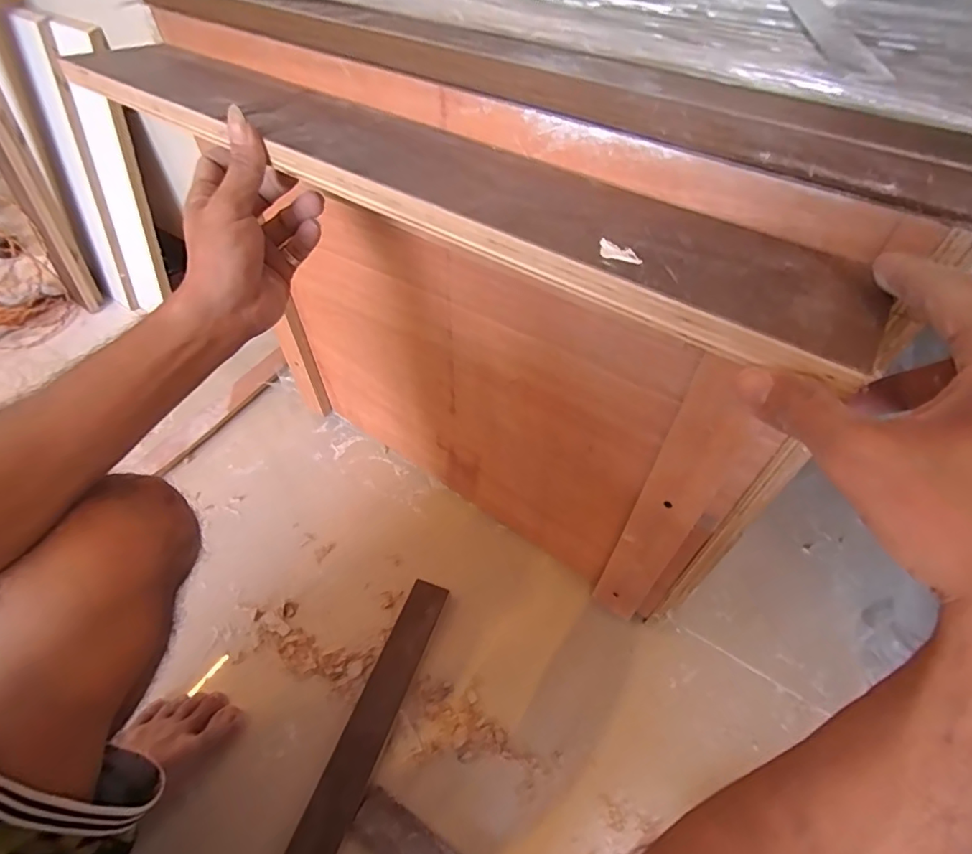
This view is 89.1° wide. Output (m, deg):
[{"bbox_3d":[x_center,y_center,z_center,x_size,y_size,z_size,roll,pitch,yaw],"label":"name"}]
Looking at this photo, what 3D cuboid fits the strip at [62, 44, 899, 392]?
[{"bbox_3d":[-0.069,-0.187,0.339,0.605,0.020,0.099,31,56,22],"label":"strip"}]

